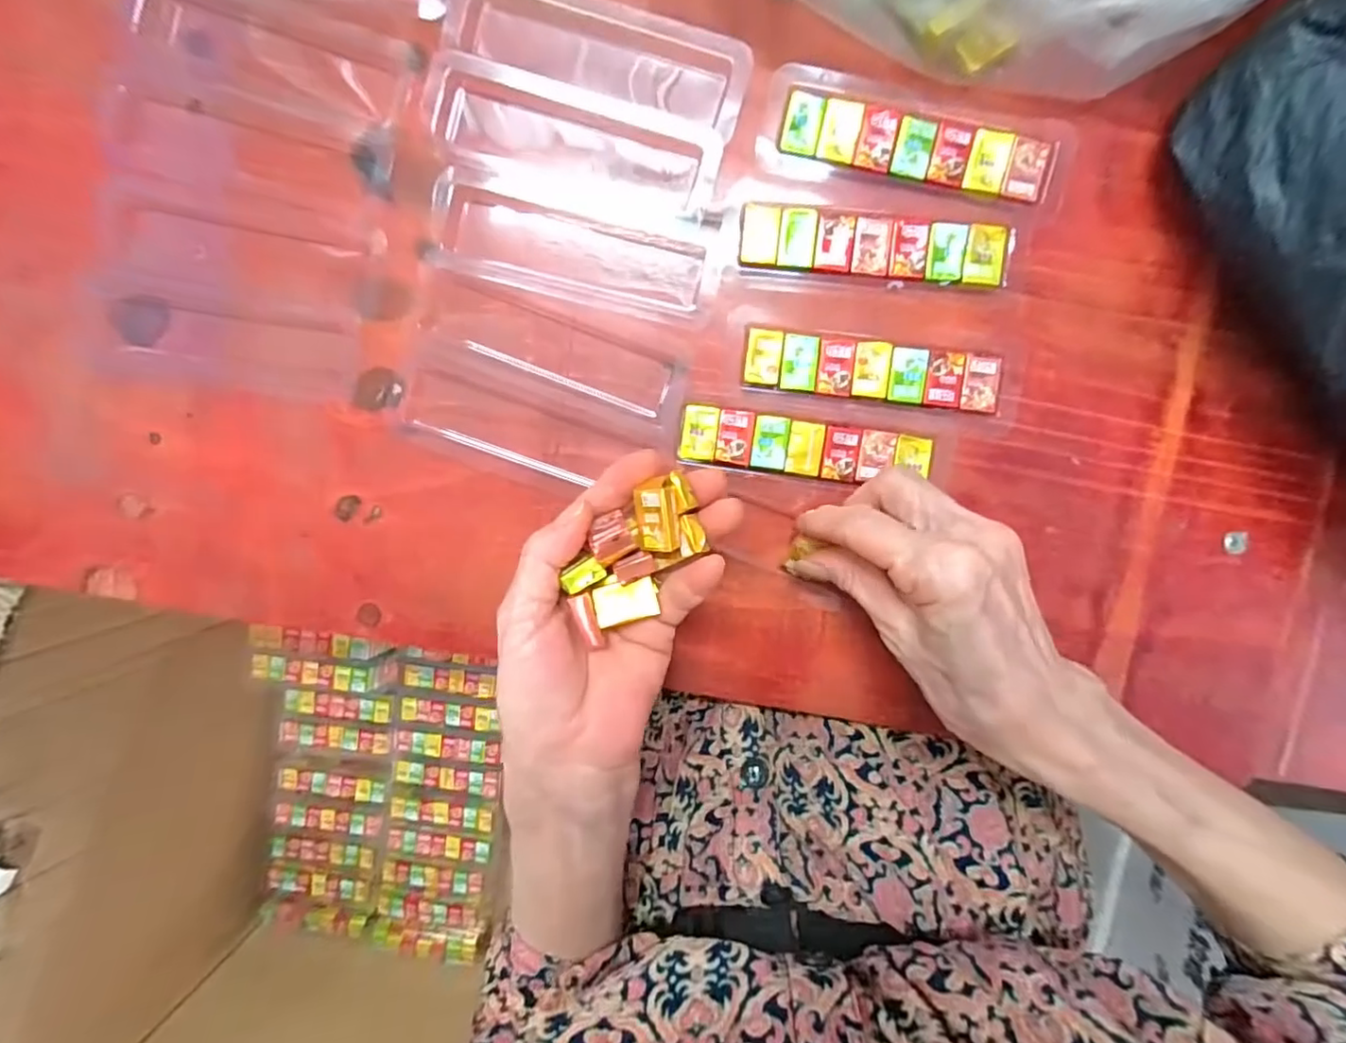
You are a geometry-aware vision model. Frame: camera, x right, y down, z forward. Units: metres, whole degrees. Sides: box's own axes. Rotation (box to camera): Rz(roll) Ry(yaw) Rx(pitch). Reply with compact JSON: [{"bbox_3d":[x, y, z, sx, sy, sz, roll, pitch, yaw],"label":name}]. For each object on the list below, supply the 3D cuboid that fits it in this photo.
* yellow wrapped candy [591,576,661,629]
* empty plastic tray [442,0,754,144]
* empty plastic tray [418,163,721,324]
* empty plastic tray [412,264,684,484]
[{"bbox_3d":[-0.019,0.033,0.240,0.024,0.007,0.016,-12,95,3],"label":"yellow wrapped candy"},{"bbox_3d":[-0.032,-0.218,0.267,0.137,0.009,0.044,19,96,0],"label":"empty plastic tray"},{"bbox_3d":[-0.048,-0.133,0.281,0.138,0.006,0.046,13,96,1],"label":"empty plastic tray"},{"bbox_3d":[-0.064,-0.064,0.289,0.129,0.008,0.076,20,96,0],"label":"empty plastic tray"}]

